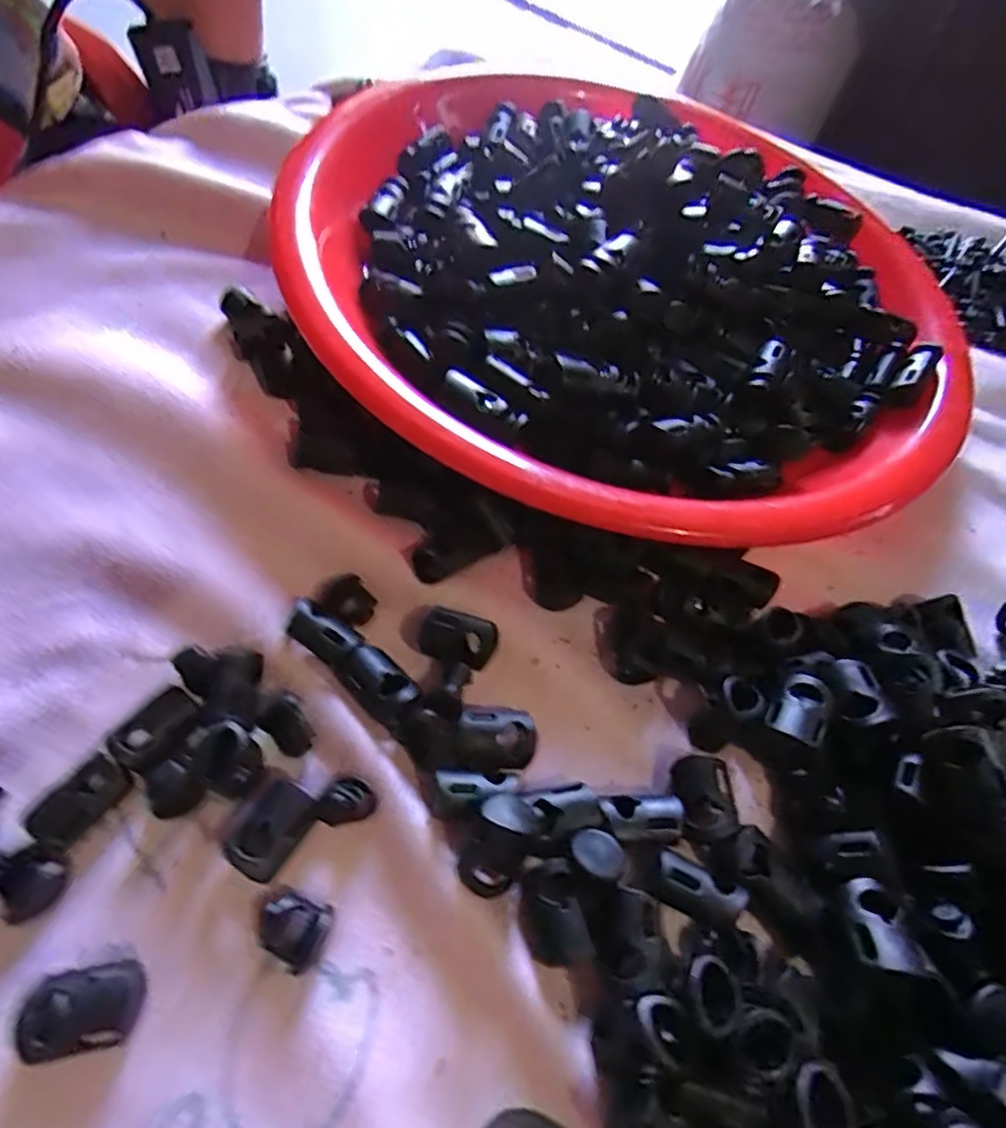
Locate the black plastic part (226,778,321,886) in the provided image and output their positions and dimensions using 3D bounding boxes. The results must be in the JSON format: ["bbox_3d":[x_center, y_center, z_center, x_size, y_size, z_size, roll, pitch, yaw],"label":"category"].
[{"bbox_3d":[-0.051,0.060,0.139,0.013,0.011,0.019,31,58,15],"label":"black plastic part"}]

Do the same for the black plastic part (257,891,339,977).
[{"bbox_3d":[-0.045,0.078,0.132,0.015,0.005,0.013,22,56,10],"label":"black plastic part"}]

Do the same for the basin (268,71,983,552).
[{"bbox_3d":[0.049,-0.115,0.234,0.246,0.057,0.244,3,55,-4],"label":"basin"}]

